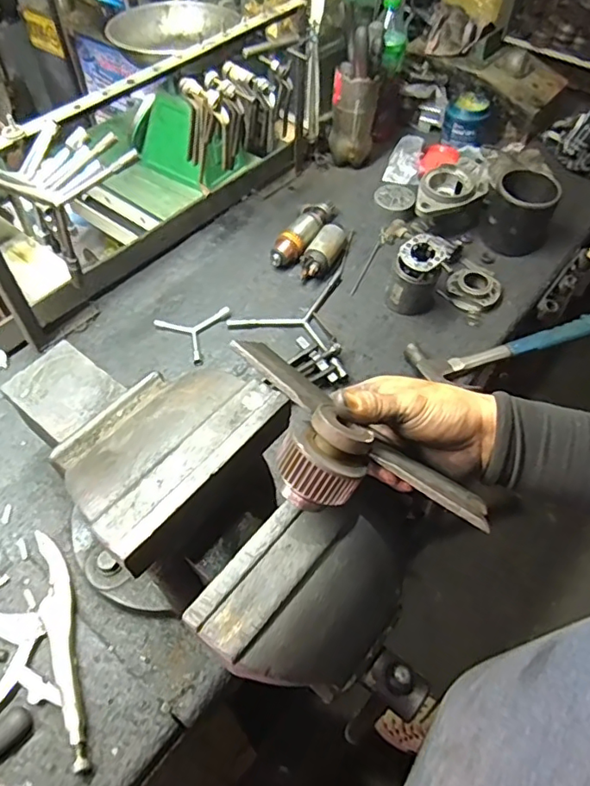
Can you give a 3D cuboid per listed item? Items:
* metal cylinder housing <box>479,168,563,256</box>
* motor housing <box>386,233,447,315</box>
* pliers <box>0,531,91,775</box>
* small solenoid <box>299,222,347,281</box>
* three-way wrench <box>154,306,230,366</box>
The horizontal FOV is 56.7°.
[{"bbox_3d":[0.412,-0.331,1.005,0.109,0.117,0.095,25,58,17],"label":"metal cylinder housing"},{"bbox_3d":[0.199,-0.194,0.912,0.078,0.118,0.066,10,55,7],"label":"motor housing"},{"bbox_3d":[-0.323,0.296,0.617,0.148,0.019,0.262,-15,56,-10],"label":"pliers"},{"bbox_3d":[0.050,-0.250,0.993,0.051,0.054,0.123,23,58,16],"label":"small solenoid"},{"bbox_3d":[-0.155,-0.112,0.919,0.111,0.009,0.128,-35,62,-22],"label":"three-way wrench"}]

